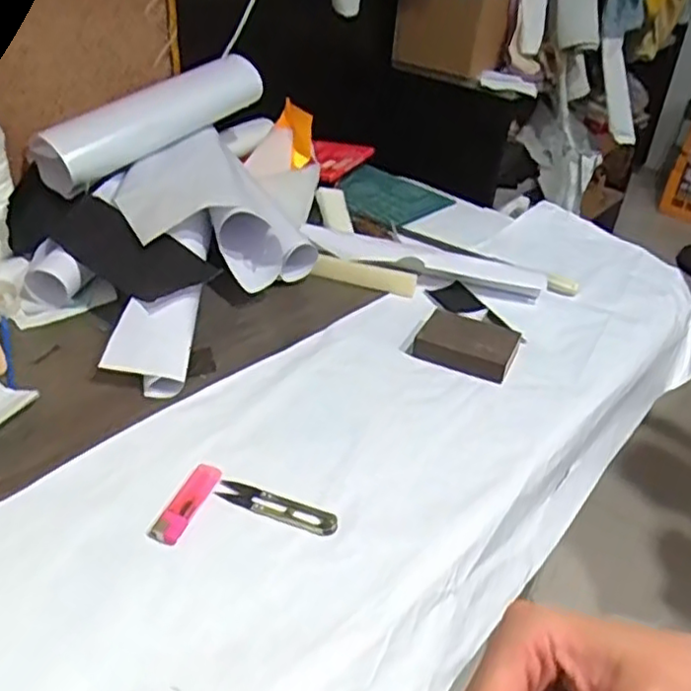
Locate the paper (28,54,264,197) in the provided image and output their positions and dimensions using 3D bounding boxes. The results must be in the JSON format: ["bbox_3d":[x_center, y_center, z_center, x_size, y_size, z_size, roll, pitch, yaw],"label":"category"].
[{"bbox_3d":[-0.256,-0.304,0.923,0.327,0.077,0.087,-37,52,-28],"label":"paper"}]

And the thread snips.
[{"bbox_3d":[-0.053,0.127,0.545,0.099,0.008,0.024,19,36,17],"label":"thread snips"}]

